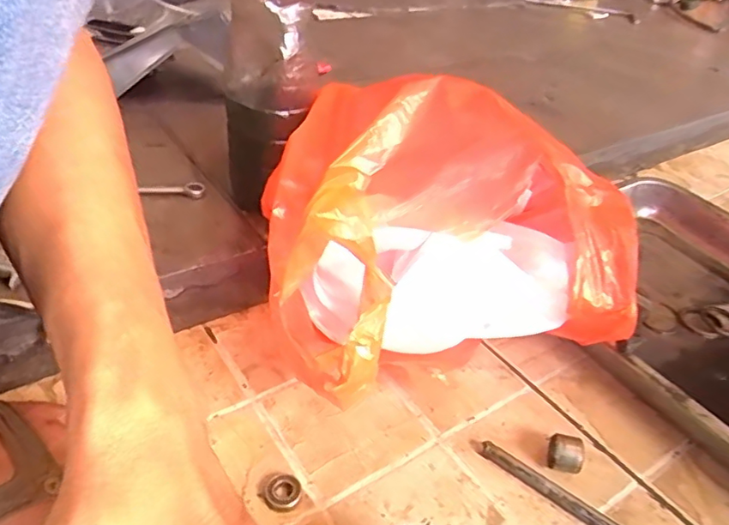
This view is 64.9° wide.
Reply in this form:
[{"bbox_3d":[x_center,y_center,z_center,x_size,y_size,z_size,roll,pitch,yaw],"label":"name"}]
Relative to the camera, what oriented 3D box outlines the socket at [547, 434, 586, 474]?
[{"bbox_3d":[0.142,0.137,0.406,0.025,0.023,0.018,11,36,6],"label":"socket"}]

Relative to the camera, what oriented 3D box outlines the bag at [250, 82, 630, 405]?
[{"bbox_3d":[0.039,-0.034,0.489,0.259,0.182,0.300,-7,38,-18],"label":"bag"}]

